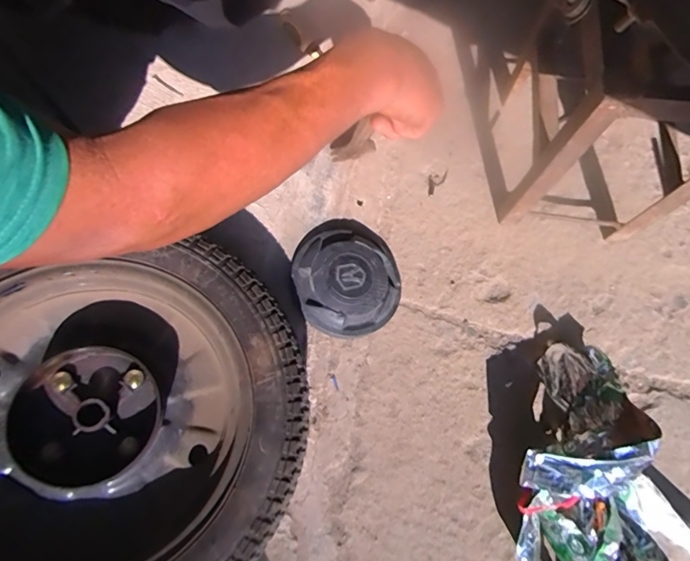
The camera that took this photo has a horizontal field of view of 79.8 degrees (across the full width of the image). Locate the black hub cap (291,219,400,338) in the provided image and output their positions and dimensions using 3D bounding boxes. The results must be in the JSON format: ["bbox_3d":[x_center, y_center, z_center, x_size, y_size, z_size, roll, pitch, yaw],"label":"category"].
[{"bbox_3d":[0.003,-0.012,0.611,0.158,0.052,0.188,-5,72,-4],"label":"black hub cap"}]

